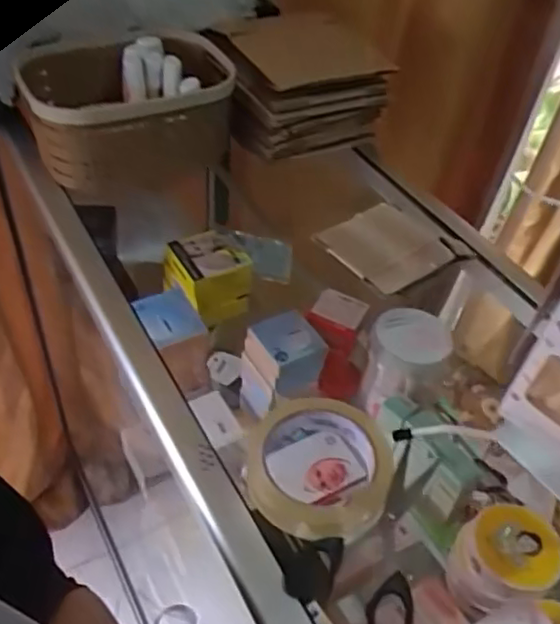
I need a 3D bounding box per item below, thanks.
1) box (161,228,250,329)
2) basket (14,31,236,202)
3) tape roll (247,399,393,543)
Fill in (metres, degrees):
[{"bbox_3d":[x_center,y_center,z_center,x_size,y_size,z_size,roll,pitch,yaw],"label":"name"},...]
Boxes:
[{"bbox_3d":[-0.096,-0.045,0.861,0.081,0.092,0.092,-24,51,-28],"label":"box"},{"bbox_3d":[-0.156,-0.216,0.703,0.203,0.101,0.159,-15,47,-20],"label":"basket"},{"bbox_3d":[0.028,0.108,0.459,0.099,0.031,0.098,3,44,-3],"label":"tape roll"}]

